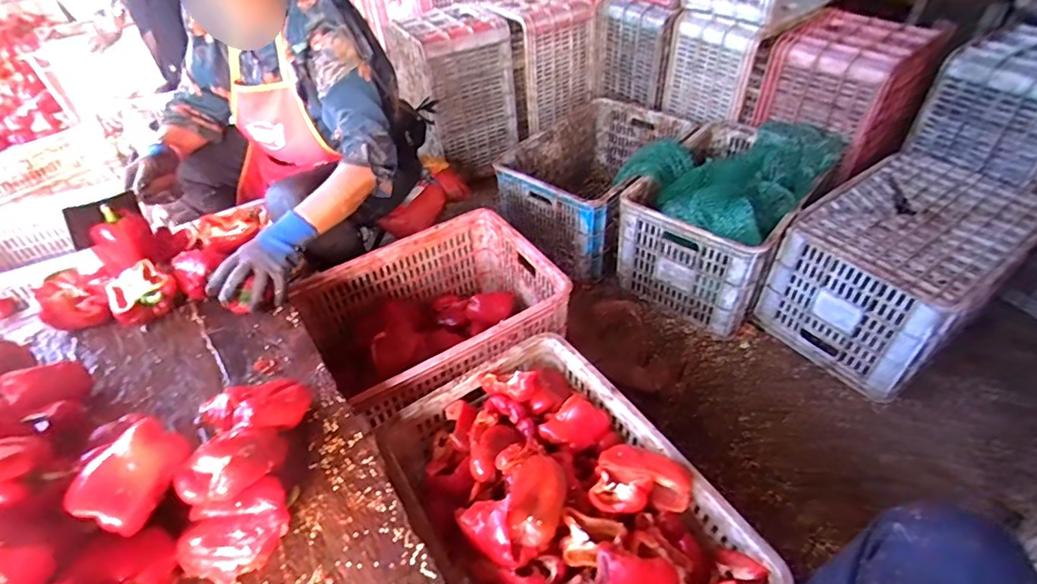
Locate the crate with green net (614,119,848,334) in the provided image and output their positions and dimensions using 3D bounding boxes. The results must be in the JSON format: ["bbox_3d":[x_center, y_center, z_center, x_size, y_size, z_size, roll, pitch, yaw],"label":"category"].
[{"bbox_3d":[0.513,-0.236,1.333,0.410,0.323,0.544,29,52,29],"label":"crate with green net"}]

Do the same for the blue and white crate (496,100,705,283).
[{"bbox_3d":[0.232,-0.317,1.525,0.376,0.280,0.522,28,52,29],"label":"blue and white crate"}]

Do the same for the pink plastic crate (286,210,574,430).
[{"bbox_3d":[-0.175,0.078,1.088,0.482,0.235,0.353,-27,49,-22],"label":"pink plastic crate"}]

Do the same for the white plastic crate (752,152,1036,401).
[{"bbox_3d":[0.879,-0.057,1.190,0.508,0.292,0.343,-29,49,-24],"label":"white plastic crate"}]

